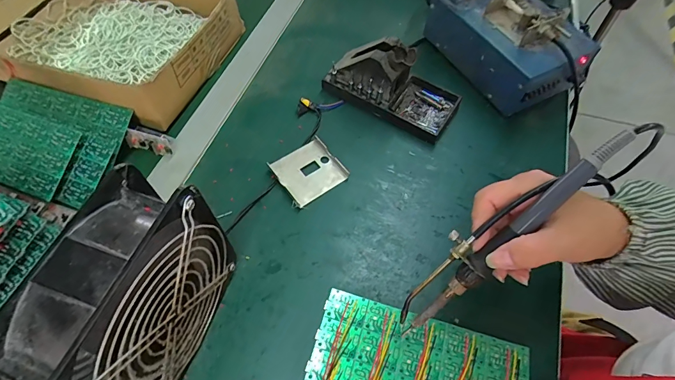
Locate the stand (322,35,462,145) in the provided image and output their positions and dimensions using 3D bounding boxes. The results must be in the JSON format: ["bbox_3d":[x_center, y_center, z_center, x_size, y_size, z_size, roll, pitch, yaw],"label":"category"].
[{"bbox_3d":[0.068,-0.135,0.448,0.161,0.065,0.077,29,64,15],"label":"stand"}]

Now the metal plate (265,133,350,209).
[{"bbox_3d":[-0.032,-0.023,0.420,0.068,0.009,0.064,-34,66,-18],"label":"metal plate"}]

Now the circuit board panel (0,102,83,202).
[{"bbox_3d":[-0.367,-0.053,0.410,0.172,0.004,0.079,20,81,12],"label":"circuit board panel"}]

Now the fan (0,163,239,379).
[{"bbox_3d":[-0.141,0.083,0.273,0.058,0.153,0.149,16,61,8],"label":"fan"}]

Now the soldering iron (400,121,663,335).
[{"bbox_3d":[0.126,0.027,0.272,0.219,0.016,0.034,-42,64,15],"label":"soldering iron"}]

